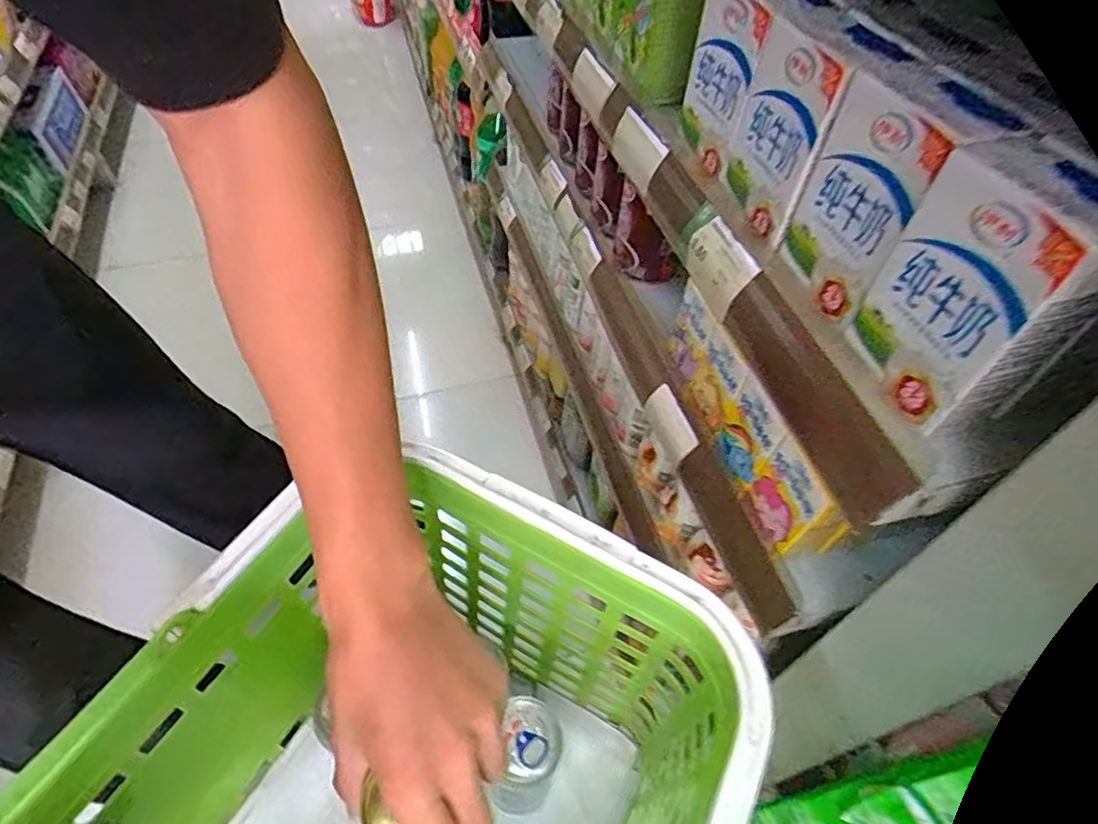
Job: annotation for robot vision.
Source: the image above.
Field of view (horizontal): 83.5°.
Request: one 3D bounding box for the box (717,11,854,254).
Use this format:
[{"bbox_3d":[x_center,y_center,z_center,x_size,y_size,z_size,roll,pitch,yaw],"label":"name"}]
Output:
[{"bbox_3d":[0.139,-0.149,0.330,0.052,0.106,0.071,-12,54,-11],"label":"box"}]

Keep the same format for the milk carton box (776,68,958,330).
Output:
[{"bbox_3d":[0.153,-0.096,0.291,0.041,0.111,0.068,-9,53,-8],"label":"milk carton box"}]

